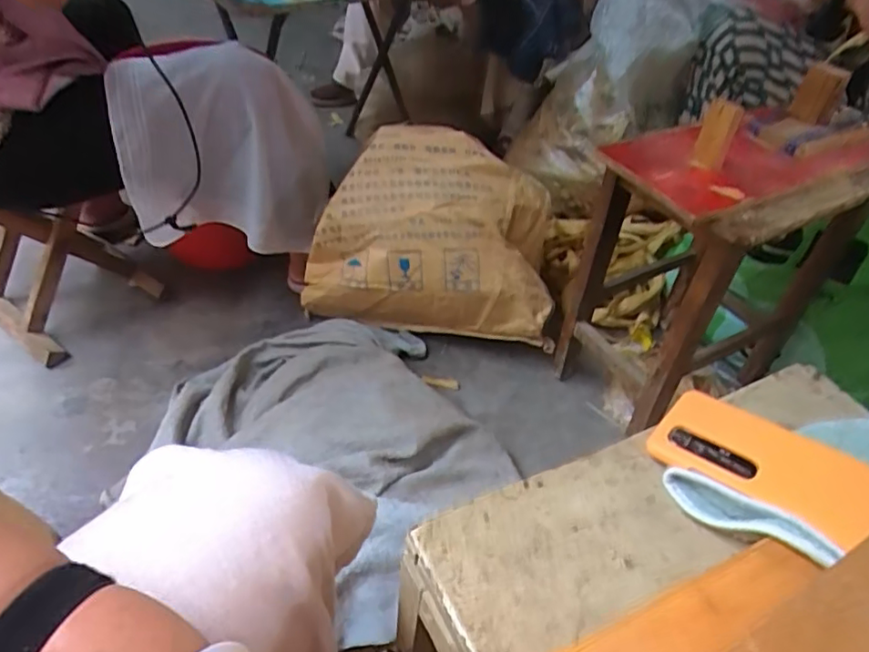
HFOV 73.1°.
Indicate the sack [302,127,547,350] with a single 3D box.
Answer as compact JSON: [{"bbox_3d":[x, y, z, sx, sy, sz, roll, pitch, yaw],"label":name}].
[{"bbox_3d":[0.001,-0.169,1.031,0.420,0.259,0.264,9,46,4],"label":"sack"}]

